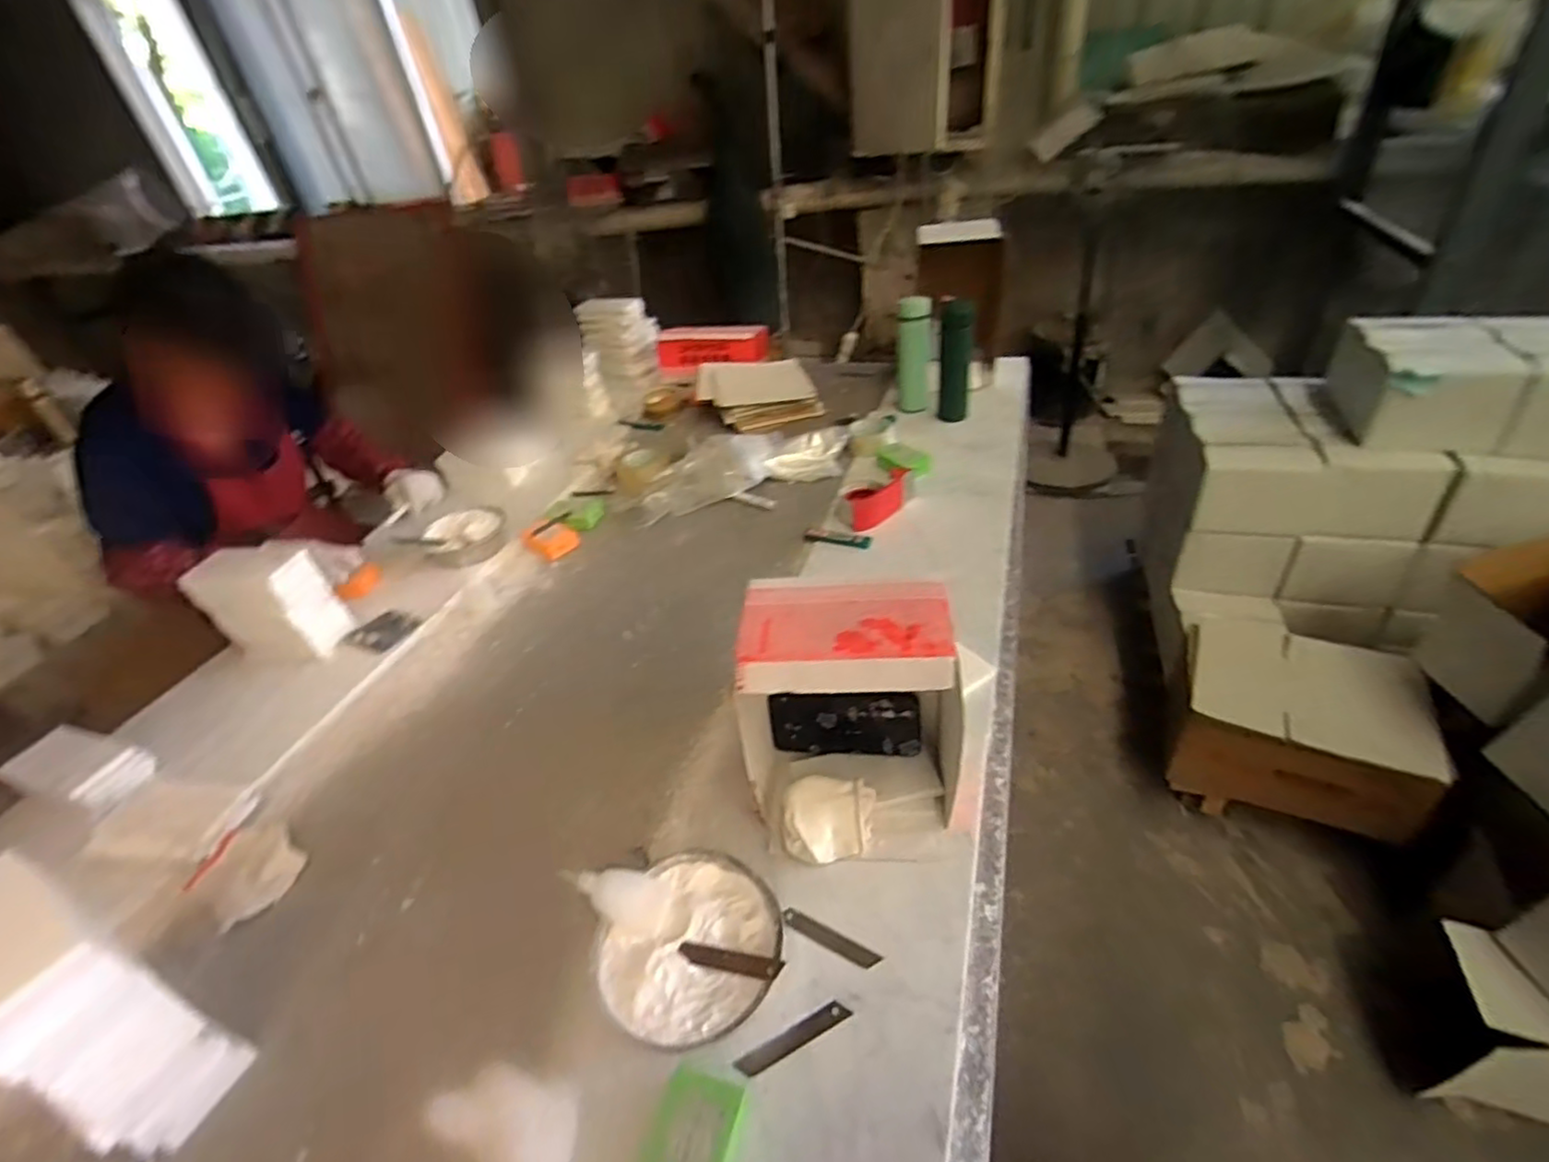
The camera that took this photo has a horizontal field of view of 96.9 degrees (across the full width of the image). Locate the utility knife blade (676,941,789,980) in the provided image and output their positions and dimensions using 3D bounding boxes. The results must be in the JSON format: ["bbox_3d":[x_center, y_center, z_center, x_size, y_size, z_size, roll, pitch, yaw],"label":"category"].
[{"bbox_3d":[-0.038,0.316,0.570,0.090,0.004,0.018,-2,34,19],"label":"utility knife blade"}]

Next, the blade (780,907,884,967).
[{"bbox_3d":[0.050,0.324,0.623,0.093,0.004,0.017,16,36,28],"label":"blade"}]

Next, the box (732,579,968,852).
[{"bbox_3d":[0.075,0.125,0.676,0.198,0.254,0.185,-2,37,8],"label":"box"}]

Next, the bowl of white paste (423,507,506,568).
[{"bbox_3d":[-0.546,-0.080,1.215,0.142,0.045,0.139,-24,40,-19],"label":"bowl of white paste"}]

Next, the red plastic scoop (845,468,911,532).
[{"bbox_3d":[0.174,-0.130,1.156,0.063,0.055,0.126,24,47,35],"label":"red plastic scoop"}]

